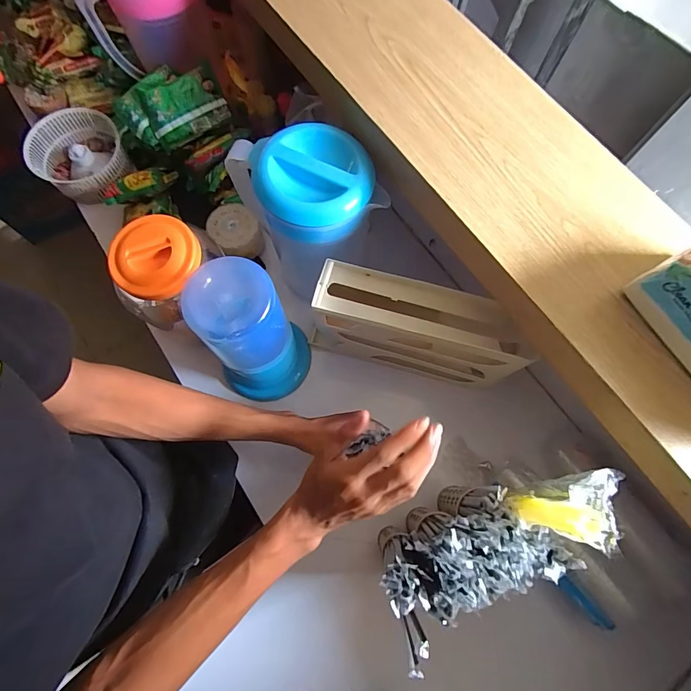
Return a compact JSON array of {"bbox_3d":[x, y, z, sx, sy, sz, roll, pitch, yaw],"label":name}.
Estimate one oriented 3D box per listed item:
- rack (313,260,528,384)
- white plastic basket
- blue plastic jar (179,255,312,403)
[{"bbox_3d":[0.098,-0.022,0.580,0.280,0.181,0.070,14,73,4],"label":"rack"},{"bbox_3d":[-0.502,-0.357,0.738,0.154,0.067,0.154,0,73,0],"label":"white plastic basket"},{"bbox_3d":[-0.126,-0.004,0.552,0.113,0.255,0.123,0,73,0],"label":"blue plastic jar"}]

